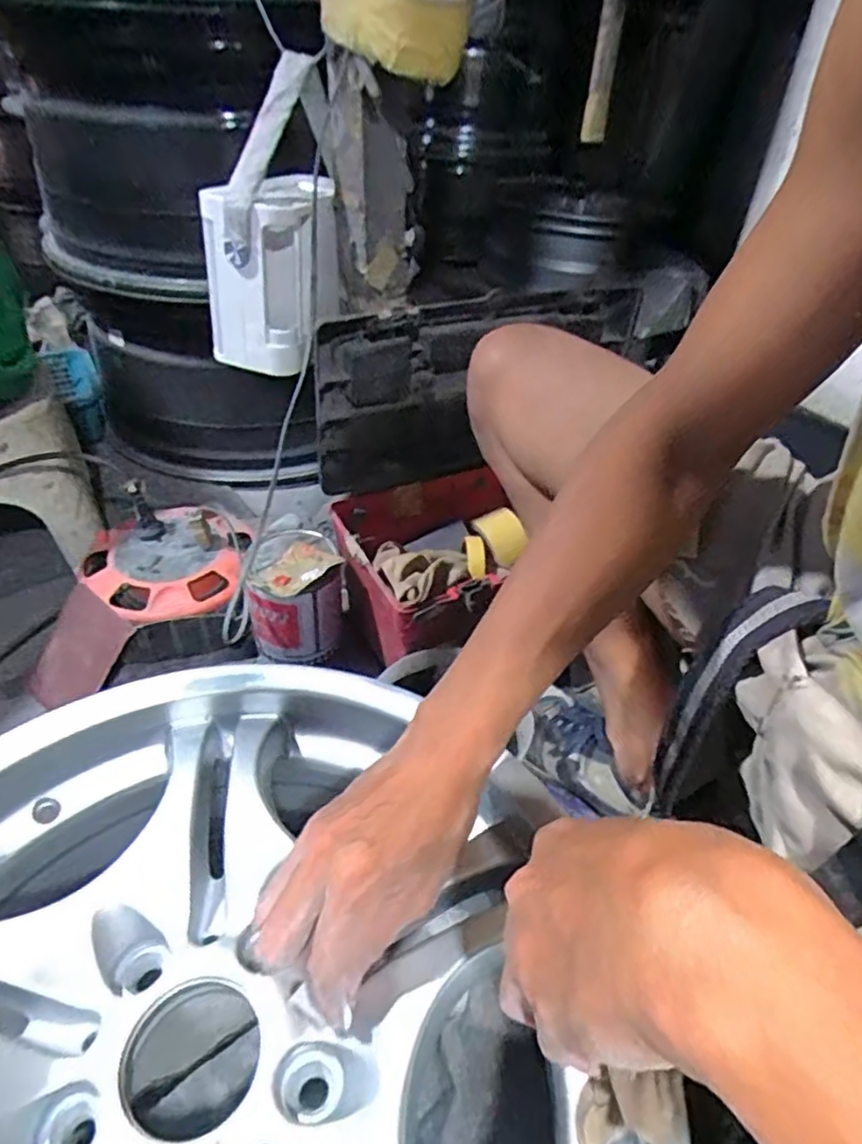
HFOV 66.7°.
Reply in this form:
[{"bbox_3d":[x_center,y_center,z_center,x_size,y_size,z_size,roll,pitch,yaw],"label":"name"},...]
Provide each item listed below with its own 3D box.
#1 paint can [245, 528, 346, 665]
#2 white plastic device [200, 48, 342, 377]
[{"bbox_3d":[-0.151,0.031,0.734,0.100,0.124,0.092,3,40,-3],"label":"paint can"},{"bbox_3d":[-0.147,-0.338,0.639,0.090,0.259,0.164,18,42,21],"label":"white plastic device"}]

